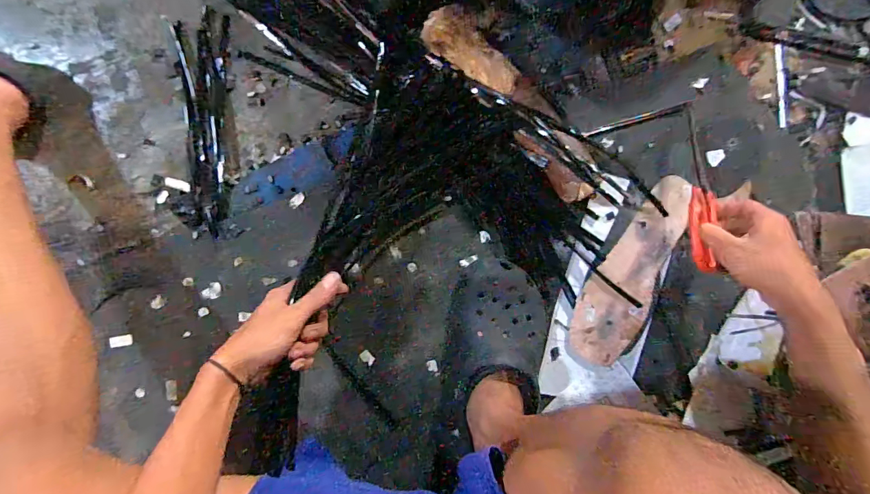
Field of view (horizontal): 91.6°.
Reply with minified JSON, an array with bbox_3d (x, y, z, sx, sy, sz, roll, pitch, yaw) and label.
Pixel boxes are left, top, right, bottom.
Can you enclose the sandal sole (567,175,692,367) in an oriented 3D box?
[{"bbox_3d":[0.251,0.034,0.544,0.089,0.032,0.253,22,95,-8],"label":"sandal sole"}]

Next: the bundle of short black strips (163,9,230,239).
[{"bbox_3d":[-0.280,-0.146,0.507,0.059,0.016,0.250,2,97,-6],"label":"bundle of short black strips"}]

